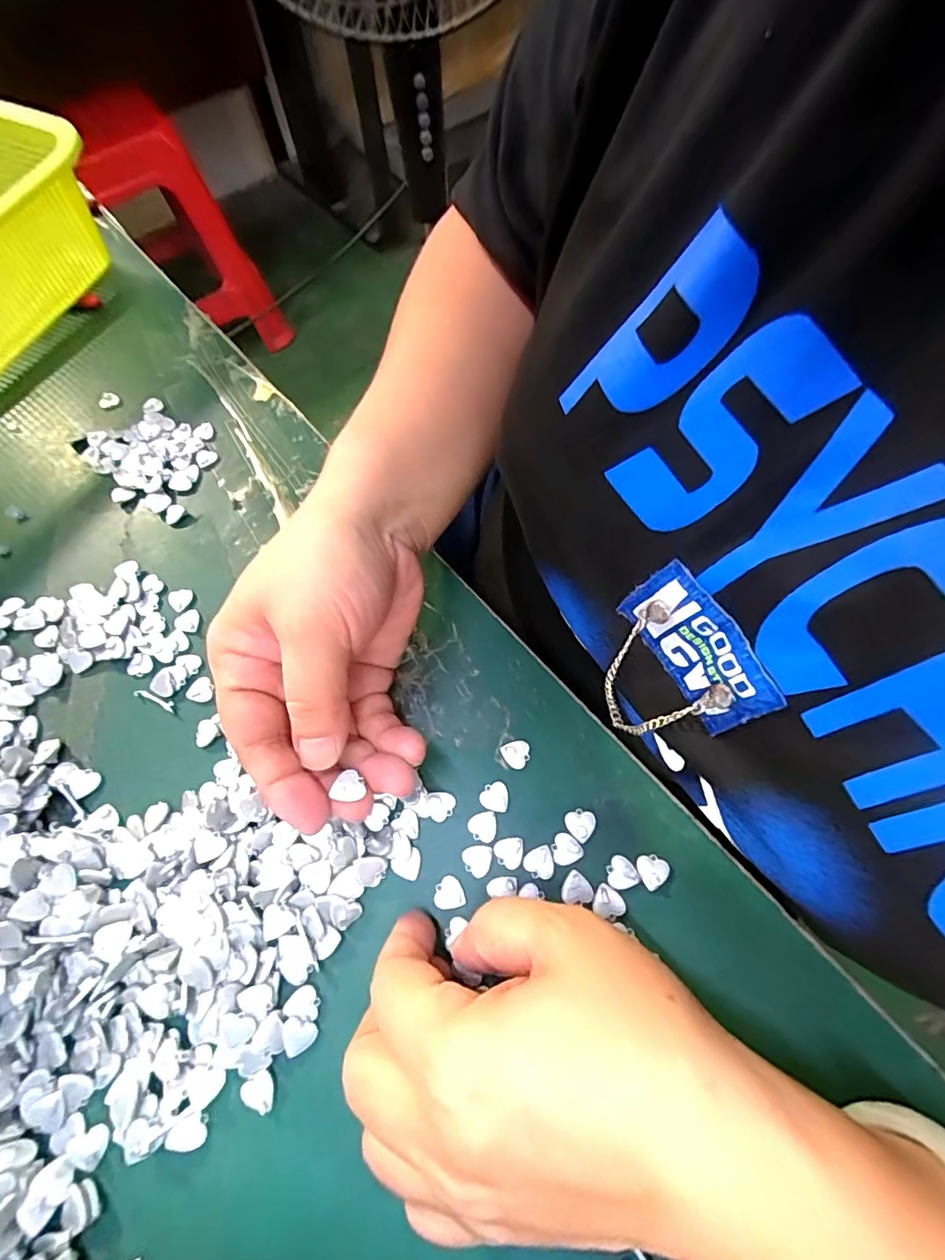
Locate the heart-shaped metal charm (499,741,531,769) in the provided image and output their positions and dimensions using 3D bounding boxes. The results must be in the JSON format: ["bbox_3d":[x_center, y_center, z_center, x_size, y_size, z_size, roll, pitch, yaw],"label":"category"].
[{"bbox_3d":[0.020,0.054,0.230,0.012,0.004,0.012,-2,64,4],"label":"heart-shaped metal charm"}]

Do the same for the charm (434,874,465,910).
[{"bbox_3d":[-0.009,0.106,0.210,0.012,0.004,0.012,-9,61,-1],"label":"charm"}]

